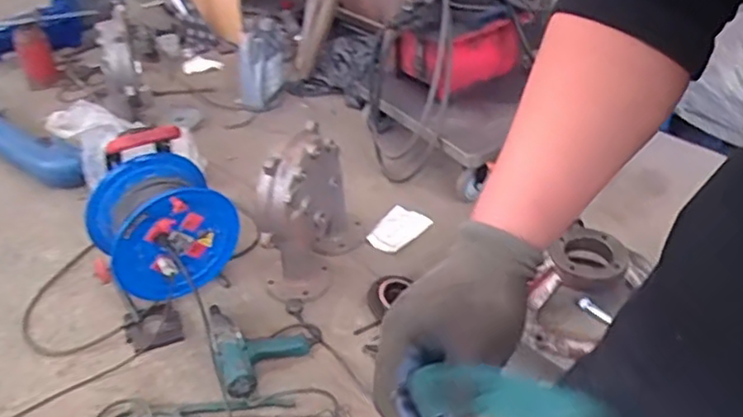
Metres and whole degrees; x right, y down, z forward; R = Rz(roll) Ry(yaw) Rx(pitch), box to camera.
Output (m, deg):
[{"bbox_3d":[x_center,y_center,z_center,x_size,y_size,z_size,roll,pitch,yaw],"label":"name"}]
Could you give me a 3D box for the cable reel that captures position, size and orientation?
[{"bbox_3d":[-0.487,0.003,1.473,0.295,0.351,0.212,-23,42,-24],"label":"cable reel"}]

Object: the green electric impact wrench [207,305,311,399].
[{"bbox_3d":[-0.247,0.281,1.433,0.206,0.081,0.264,-15,40,-15],"label":"green electric impact wrench"}]

